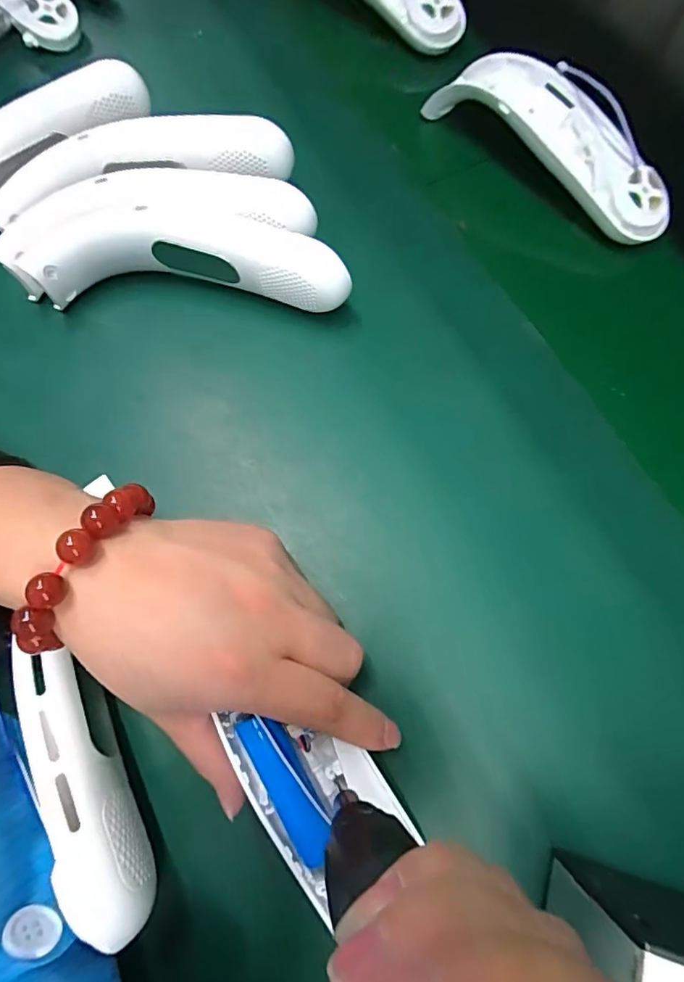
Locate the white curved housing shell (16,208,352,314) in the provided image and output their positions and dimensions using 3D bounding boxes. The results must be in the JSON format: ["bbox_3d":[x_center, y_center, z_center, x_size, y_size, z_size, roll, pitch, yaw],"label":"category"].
[{"bbox_3d":[-0.098,-0.144,0.314,0.207,0.050,0.039,4,72,2],"label":"white curved housing shell"}]

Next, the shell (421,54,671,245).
[{"bbox_3d":[0.150,-0.249,0.350,0.051,0.043,0.195,-41,76,-12],"label":"shell"}]

